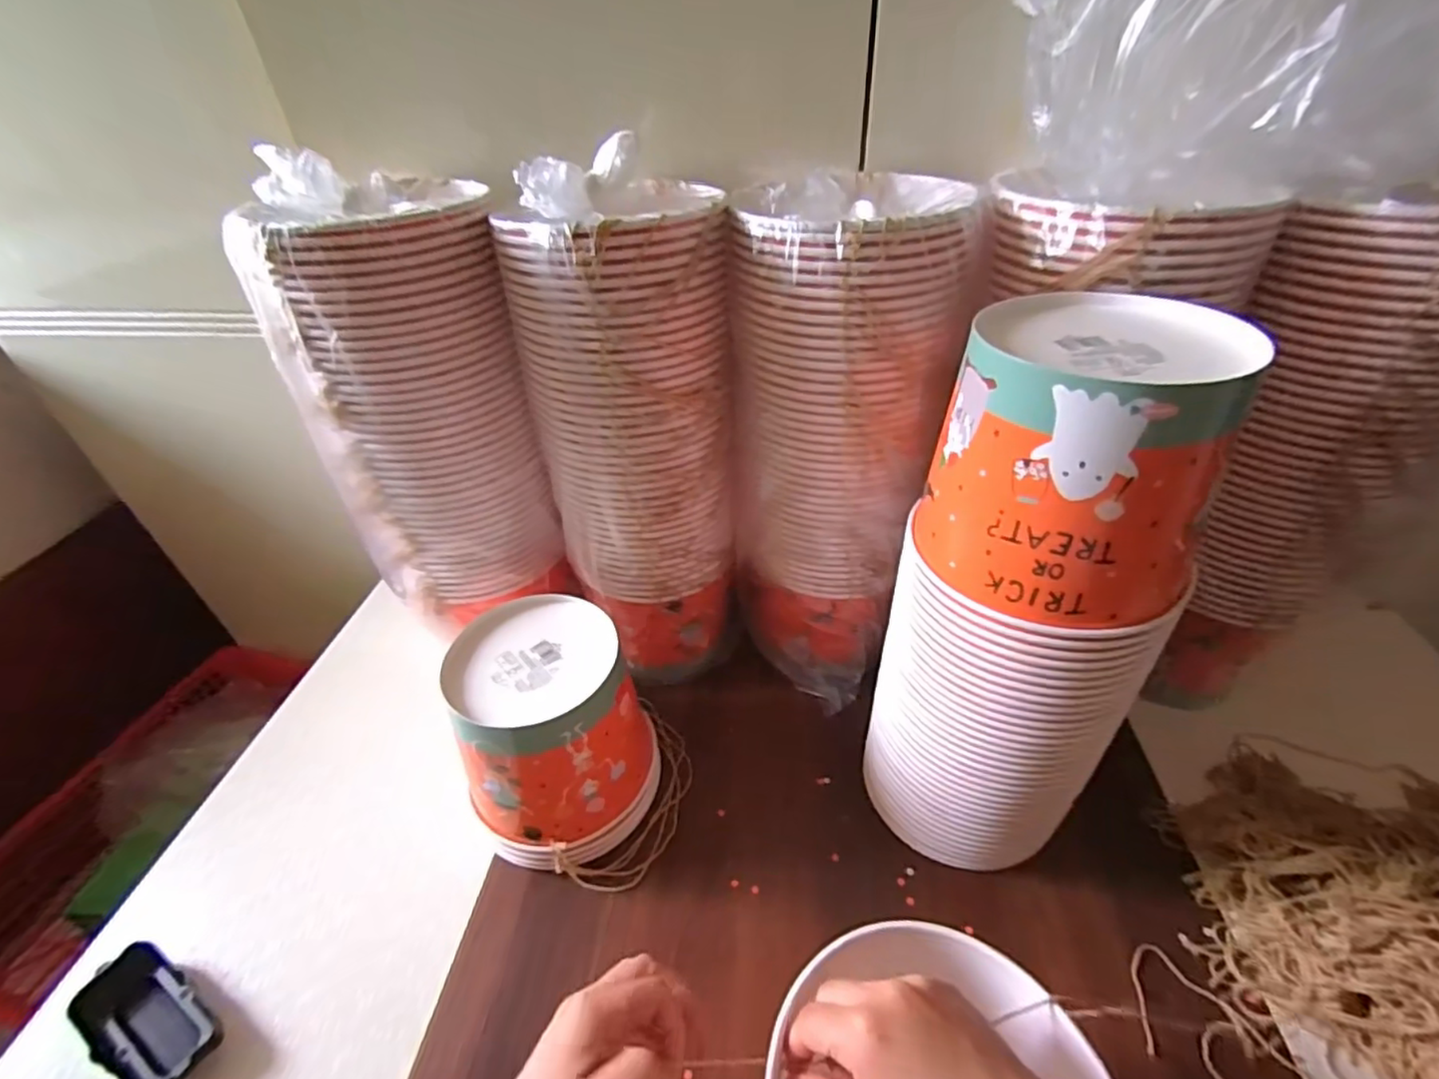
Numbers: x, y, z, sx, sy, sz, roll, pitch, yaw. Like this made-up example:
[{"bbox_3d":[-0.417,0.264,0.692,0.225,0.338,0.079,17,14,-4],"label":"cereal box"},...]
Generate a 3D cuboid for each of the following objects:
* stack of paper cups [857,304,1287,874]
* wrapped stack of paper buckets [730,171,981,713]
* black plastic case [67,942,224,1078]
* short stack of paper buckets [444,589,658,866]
[{"bbox_3d":[0.194,0.063,0.412,0.136,0.392,0.140,-17,41,-16],"label":"stack of paper cups"},{"bbox_3d":[0.098,-0.068,0.549,0.156,0.422,0.165,3,40,7],"label":"wrapped stack of paper buckets"},{"bbox_3d":[-0.376,0.321,0.411,0.107,0.025,0.050,19,44,25],"label":"black plastic case"},{"bbox_3d":[-0.130,0.159,0.506,0.141,0.158,0.149,-15,41,-14],"label":"short stack of paper buckets"}]

